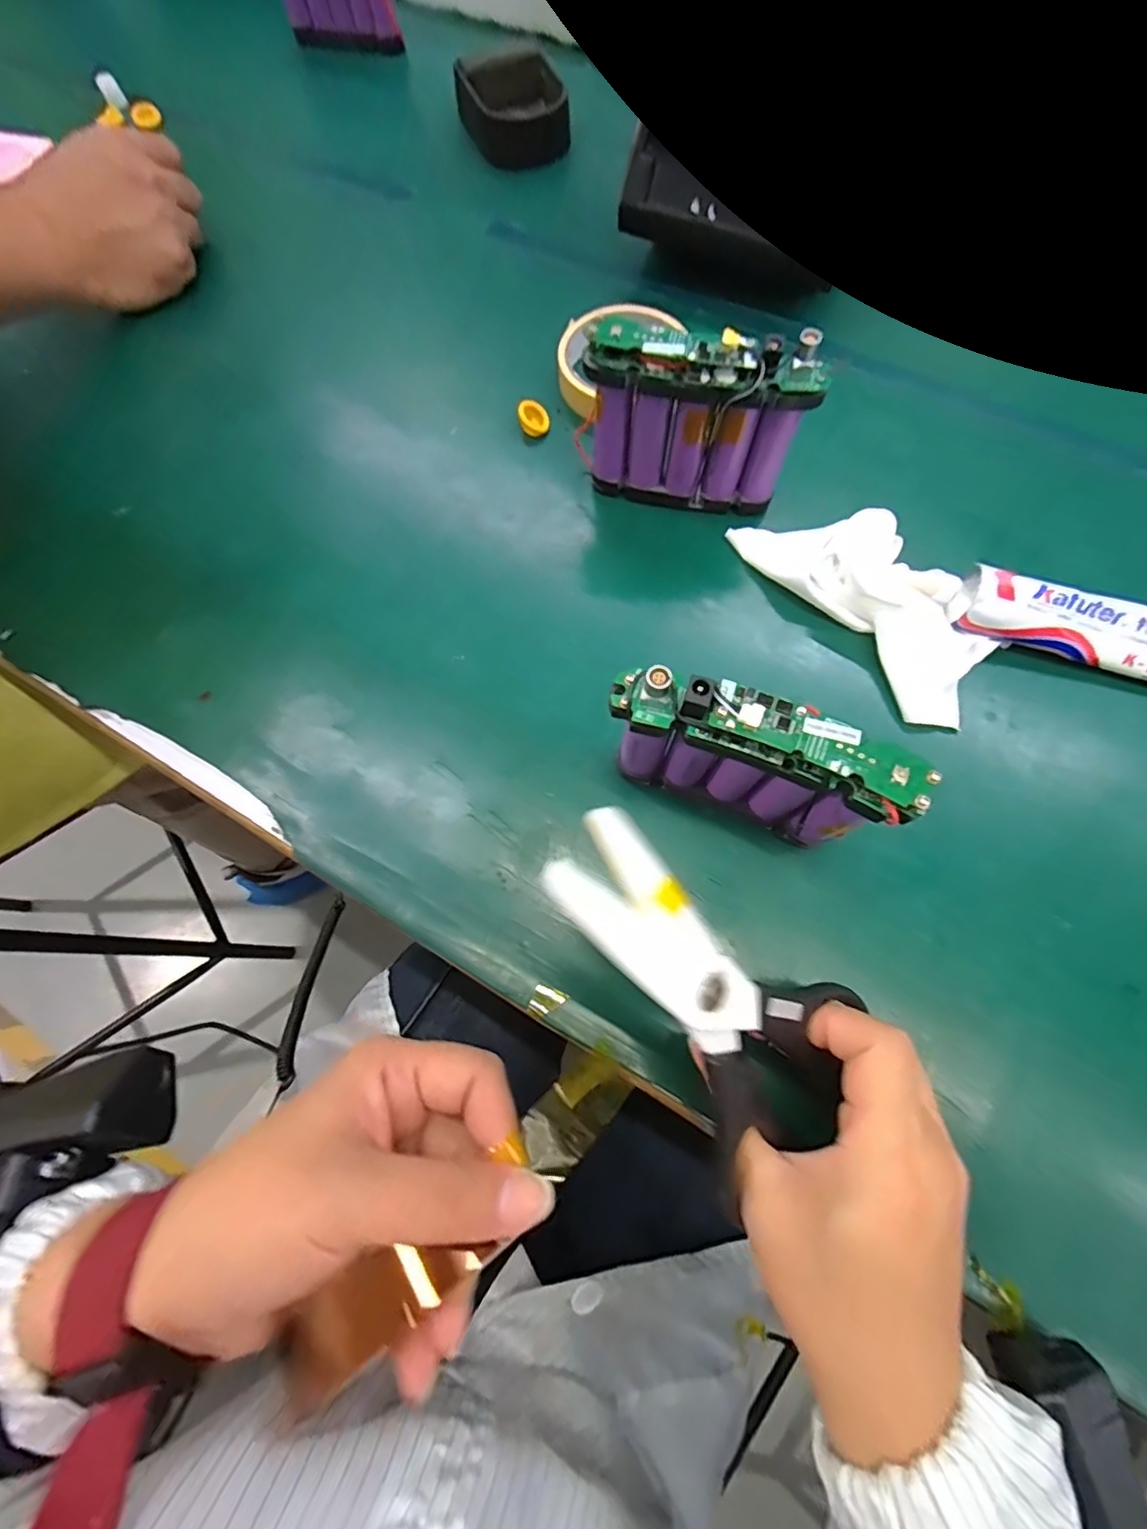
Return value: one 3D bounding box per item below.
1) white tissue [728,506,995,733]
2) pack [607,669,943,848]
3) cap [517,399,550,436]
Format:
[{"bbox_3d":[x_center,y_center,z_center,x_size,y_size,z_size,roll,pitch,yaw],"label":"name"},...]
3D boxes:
[{"bbox_3d":[0.163,-0.094,0.312,0.061,0.033,0.152,-36,73,-10],"label":"white tissue"},{"bbox_3d":[0.072,0.002,0.246,0.112,0.100,0.024,20,72,9],"label":"pack"},{"bbox_3d":[-0.026,-0.228,0.378,0.020,0.015,0.020,-1,70,2],"label":"cap"}]

